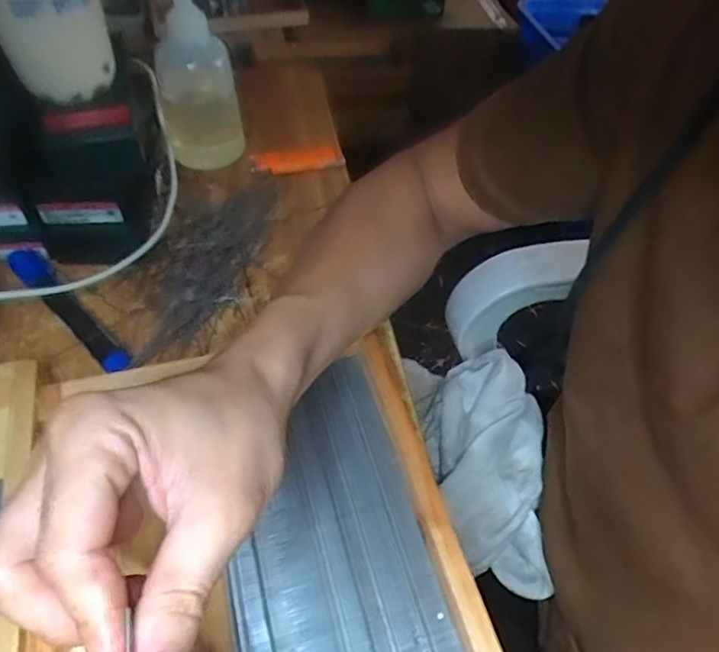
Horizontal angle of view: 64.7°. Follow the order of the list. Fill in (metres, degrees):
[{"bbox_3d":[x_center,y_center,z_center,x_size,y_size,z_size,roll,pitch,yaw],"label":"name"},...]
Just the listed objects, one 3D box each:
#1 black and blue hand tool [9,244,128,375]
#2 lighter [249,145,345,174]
[{"bbox_3d":[-0.191,-0.012,0.372,0.019,0.016,0.124,-37,62,-28],"label":"black and blue hand tool"},{"bbox_3d":[-0.052,-0.141,0.484,0.077,0.017,0.019,-7,52,-10],"label":"lighter"}]

